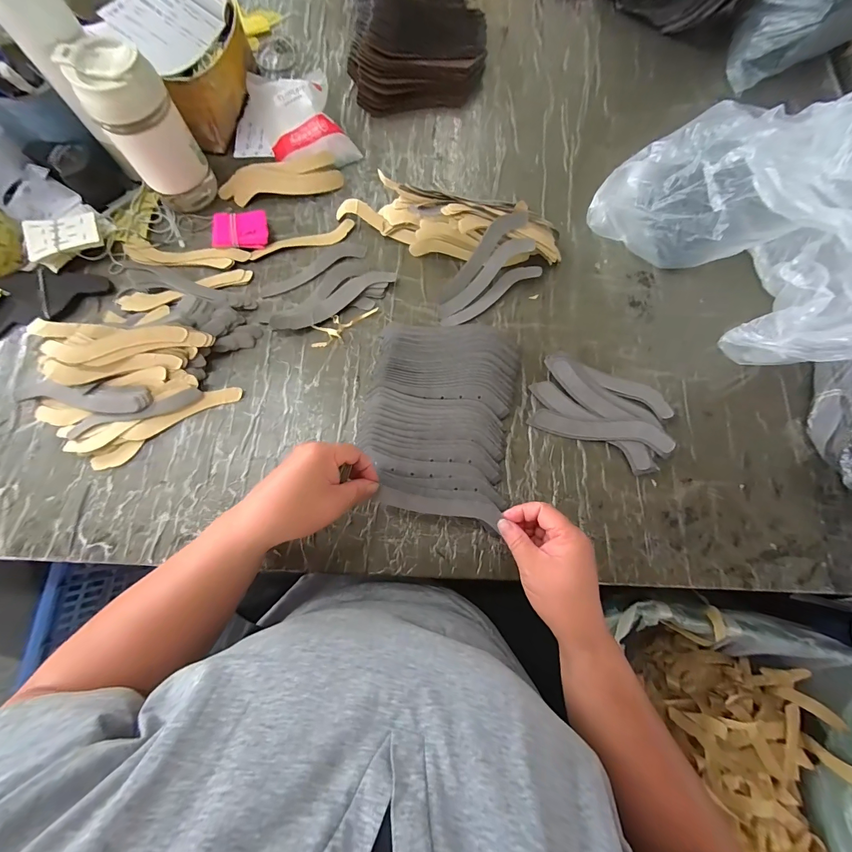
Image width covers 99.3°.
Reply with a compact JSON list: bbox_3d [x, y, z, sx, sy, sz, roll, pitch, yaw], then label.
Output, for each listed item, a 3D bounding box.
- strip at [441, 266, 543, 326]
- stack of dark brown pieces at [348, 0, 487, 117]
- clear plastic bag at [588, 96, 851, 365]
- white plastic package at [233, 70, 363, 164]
[{"bbox_3d":[0.083,-0.173,0.470,0.145,0.012,0.028,-31,76,-8],"label":"strip"},{"bbox_3d":[-0.012,-0.616,0.557,0.212,0.078,0.246,-5,74,-1],"label":"stack of dark brown pieces"},{"bbox_3d":[0.394,-0.254,0.391,0.250,0.209,0.339,-34,77,-9],"label":"clear plastic bag"},{"bbox_3d":[-0.204,-0.447,0.526,0.160,0.050,0.176,-24,75,-6],"label":"white plastic package"}]

